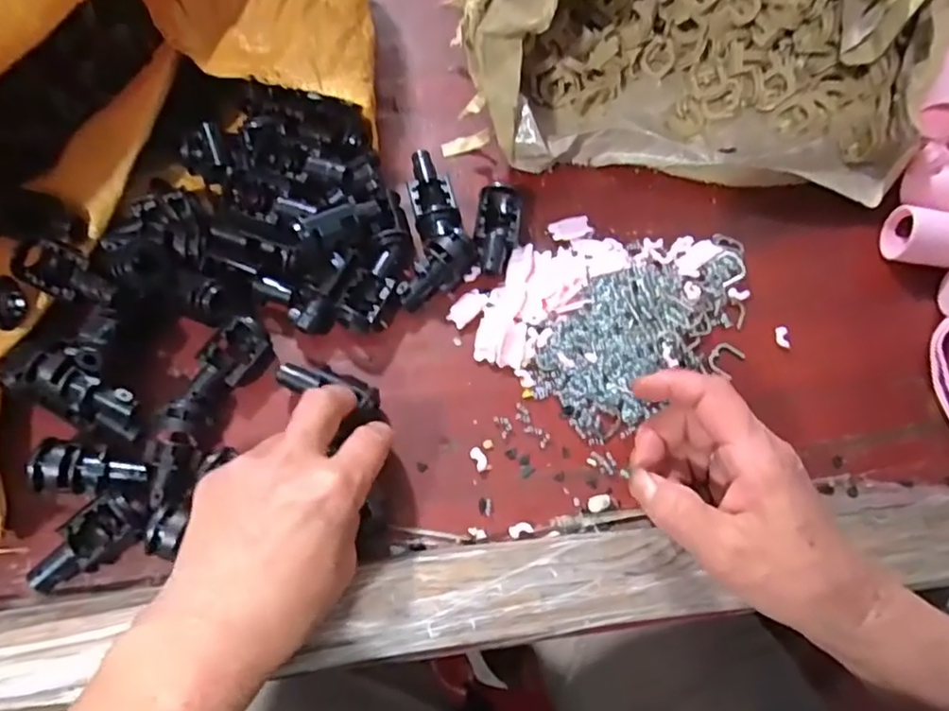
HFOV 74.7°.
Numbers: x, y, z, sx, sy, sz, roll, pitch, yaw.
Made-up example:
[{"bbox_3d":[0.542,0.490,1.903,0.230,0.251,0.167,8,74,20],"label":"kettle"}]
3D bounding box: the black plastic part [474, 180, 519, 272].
[{"bbox_3d":[0.013,-0.073,0.366,0.024,0.018,0.056,4,67,0],"label":"black plastic part"}]

